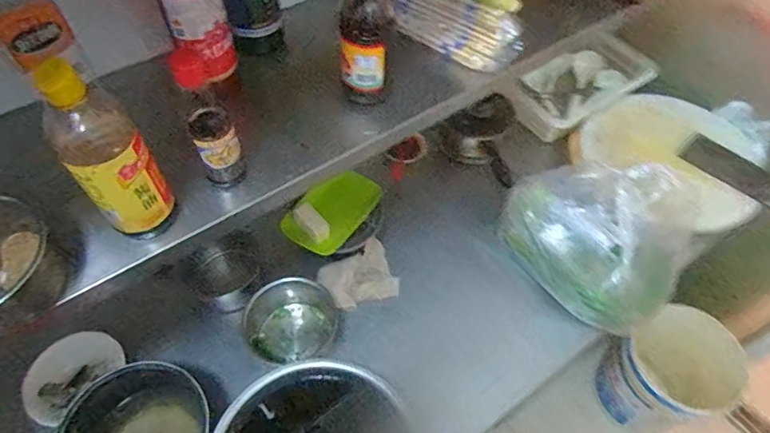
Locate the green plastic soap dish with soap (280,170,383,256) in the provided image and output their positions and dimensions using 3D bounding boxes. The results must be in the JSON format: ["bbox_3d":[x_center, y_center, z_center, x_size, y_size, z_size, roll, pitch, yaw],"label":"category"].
[{"bbox_3d":[-0.089,-0.011,0.883,0.105,0.061,0.185,38,63,23],"label":"green plastic soap dish with soap"}]

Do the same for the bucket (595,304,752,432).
[{"bbox_3d":[0.790,0.450,1.418,0.255,0.319,0.268,0,55,-1],"label":"bucket"}]

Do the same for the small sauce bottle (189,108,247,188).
[{"bbox_3d":[-0.181,-0.076,0.548,0.042,0.096,0.041,0,55,-1],"label":"small sauce bottle"}]

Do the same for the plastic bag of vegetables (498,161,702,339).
[{"bbox_3d":[0.400,-0.011,0.901,0.275,0.209,0.334,-35,62,-22],"label":"plastic bag of vegetables"}]

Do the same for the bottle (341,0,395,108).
[{"bbox_3d":[-0.022,-0.217,0.594,0.062,0.189,0.057,3,55,1],"label":"bottle"}]

